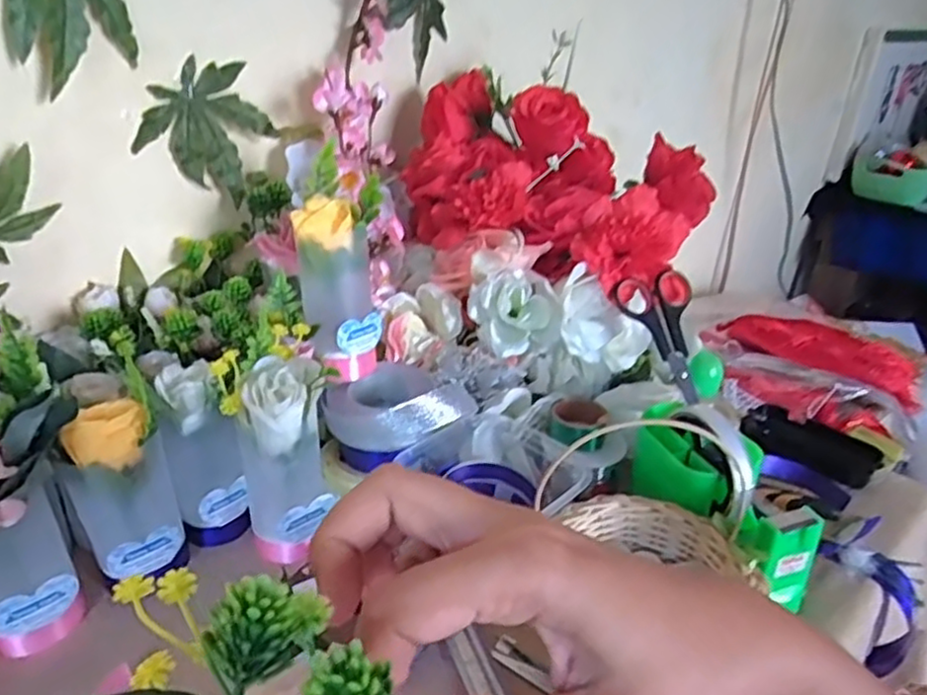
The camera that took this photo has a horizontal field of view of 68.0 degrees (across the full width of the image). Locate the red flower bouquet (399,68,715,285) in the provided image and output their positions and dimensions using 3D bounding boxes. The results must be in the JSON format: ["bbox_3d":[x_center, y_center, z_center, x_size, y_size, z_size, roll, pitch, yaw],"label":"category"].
[{"bbox_3d":[0.079,-0.153,0.616,0.256,0.125,0.157,16,29,23],"label":"red flower bouquet"}]

